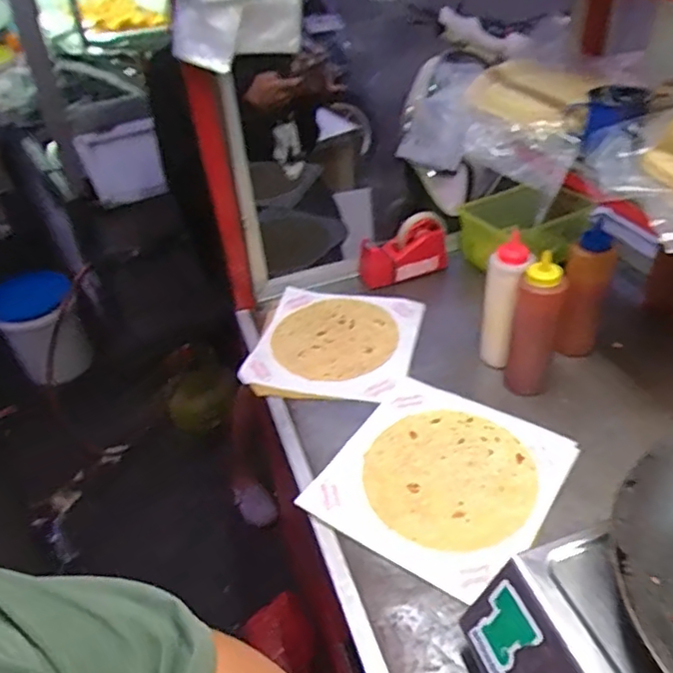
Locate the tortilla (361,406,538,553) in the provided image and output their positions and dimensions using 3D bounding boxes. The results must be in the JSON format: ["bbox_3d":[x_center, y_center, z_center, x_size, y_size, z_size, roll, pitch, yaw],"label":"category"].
[{"bbox_3d":[0.136,0.167,0.713,0.199,0.006,0.202,-4,38,3],"label":"tortilla"}]

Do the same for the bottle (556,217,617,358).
[{"bbox_3d":[0.343,-0.059,0.810,0.052,0.183,0.056,-27,45,-23],"label":"bottle"}]

